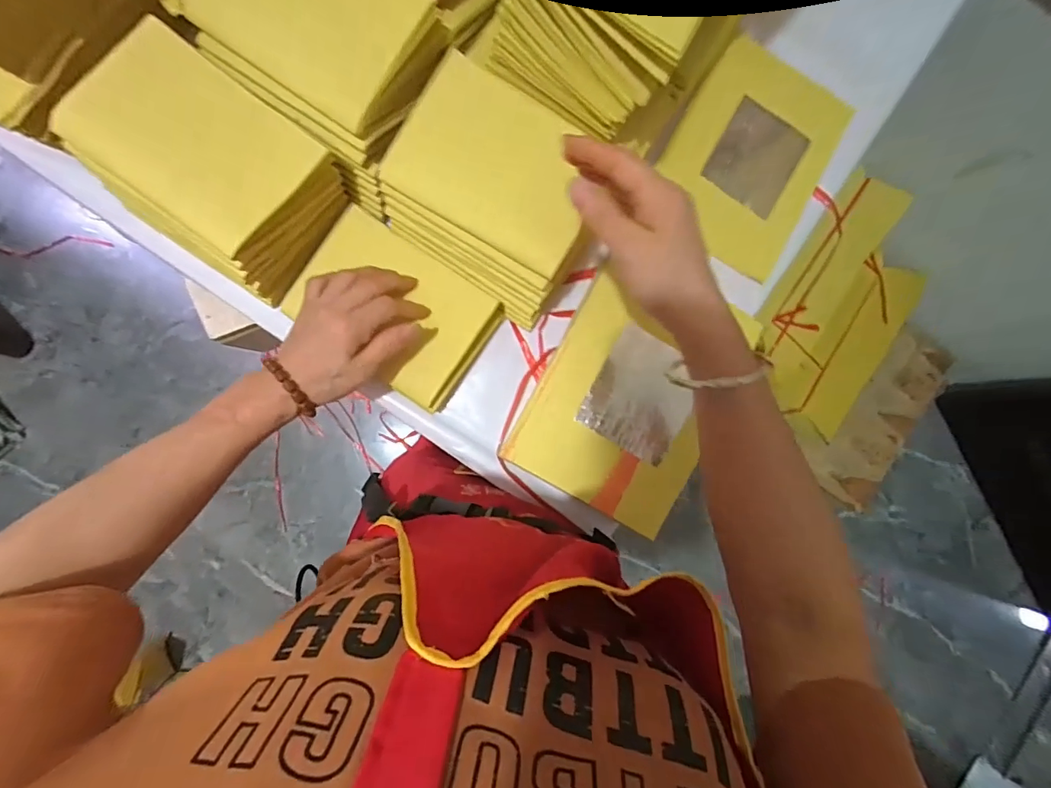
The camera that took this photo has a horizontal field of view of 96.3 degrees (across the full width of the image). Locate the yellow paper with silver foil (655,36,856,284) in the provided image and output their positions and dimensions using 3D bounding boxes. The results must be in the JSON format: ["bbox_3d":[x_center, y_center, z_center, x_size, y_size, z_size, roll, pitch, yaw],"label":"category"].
[{"bbox_3d":[0.237,-0.251,0.497,0.154,0.016,0.207,32,87,-5],"label":"yellow paper with silver foil"}]

